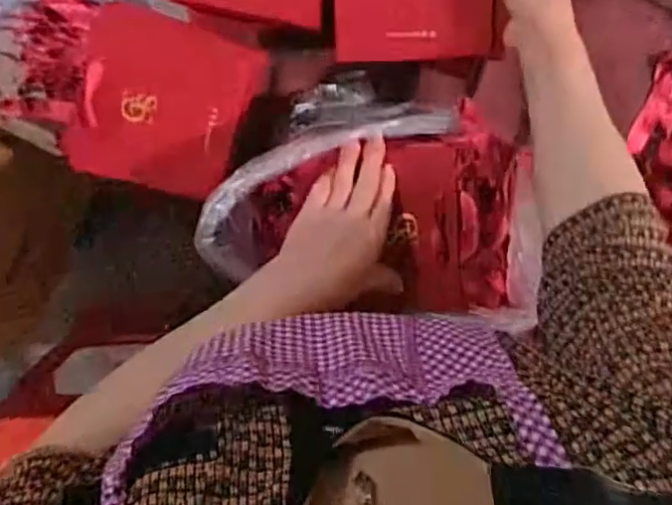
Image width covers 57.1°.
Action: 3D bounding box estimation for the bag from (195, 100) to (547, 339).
[{"bbox_3d":[0.043,-0.040,0.557,0.290,0.094,0.182,10,100,0],"label":"bag"}]

